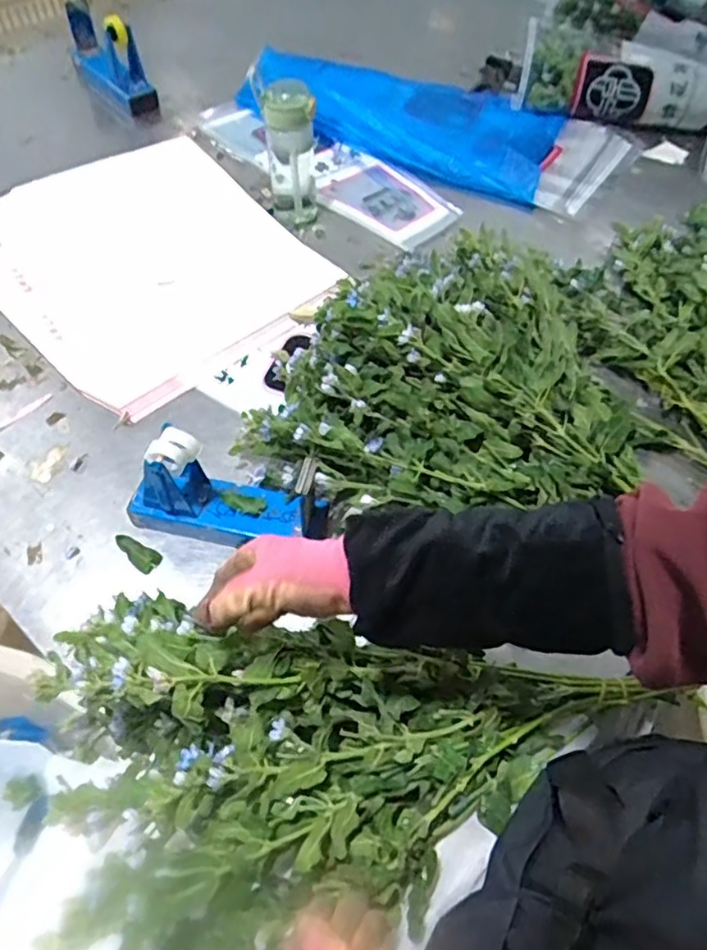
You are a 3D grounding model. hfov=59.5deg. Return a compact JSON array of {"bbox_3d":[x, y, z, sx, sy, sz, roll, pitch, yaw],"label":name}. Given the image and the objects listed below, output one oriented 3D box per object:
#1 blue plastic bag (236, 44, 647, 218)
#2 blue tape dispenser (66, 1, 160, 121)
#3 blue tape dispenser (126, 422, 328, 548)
[{"bbox_3d":[0.093,-0.558,0.970,0.653,0.096,0.176,29,59,16],"label":"blue plastic bag"},{"bbox_3d":[-0.421,-0.711,1.054,0.063,0.124,0.196,-38,66,-24],"label":"blue tape dispenser"},{"bbox_3d":[-0.128,0.016,0.618,0.197,0.111,0.061,10,56,4],"label":"blue tape dispenser"}]

